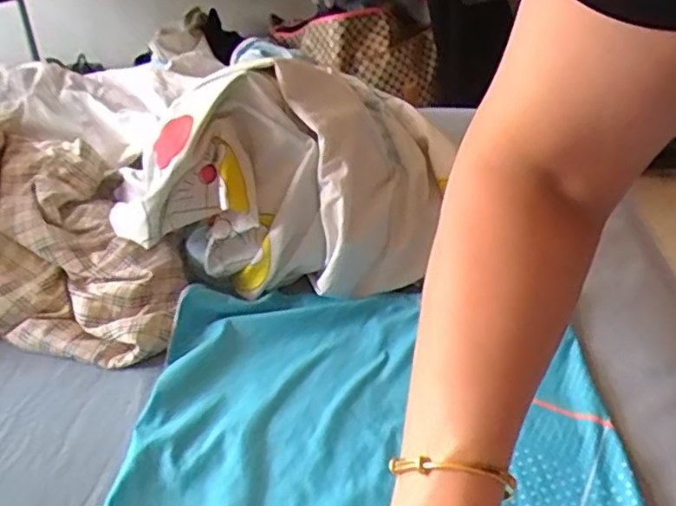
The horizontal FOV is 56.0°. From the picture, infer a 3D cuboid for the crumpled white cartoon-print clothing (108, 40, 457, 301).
[{"bbox_3d":[-0.045,-0.099,0.724,0.362,0.220,0.261,0,35,0],"label":"crumpled white cartoon-print clothing"}]

